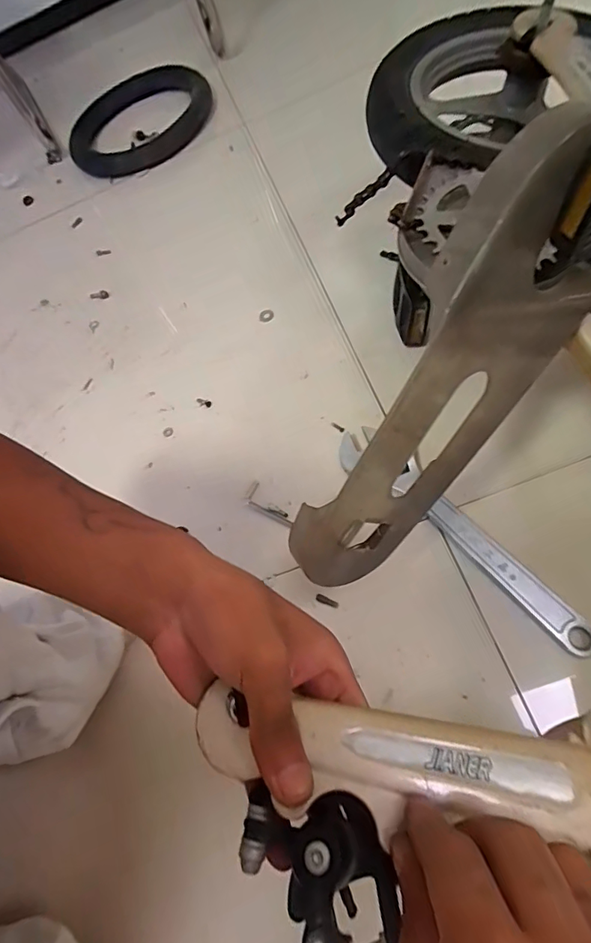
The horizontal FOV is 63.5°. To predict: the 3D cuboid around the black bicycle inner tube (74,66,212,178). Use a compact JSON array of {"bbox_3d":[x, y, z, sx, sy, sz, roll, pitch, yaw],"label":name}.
[{"bbox_3d":[-0.295,-0.658,0.888,0.276,0.051,0.267,-30,62,2],"label":"black bicycle inner tube"}]

